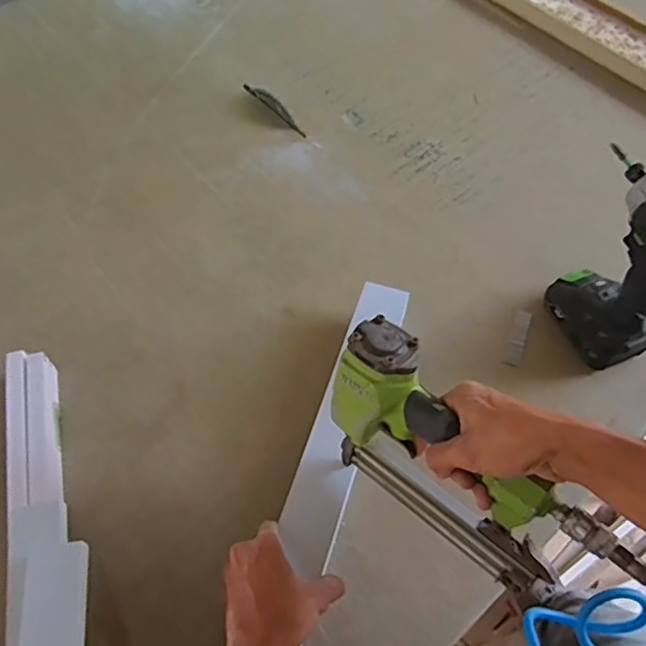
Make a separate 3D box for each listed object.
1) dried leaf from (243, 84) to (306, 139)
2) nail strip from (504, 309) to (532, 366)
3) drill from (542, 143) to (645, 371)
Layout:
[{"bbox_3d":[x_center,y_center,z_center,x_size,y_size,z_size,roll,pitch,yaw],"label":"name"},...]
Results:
[{"bbox_3d":[-0.076,-0.346,0.949,0.019,0.007,0.153,-38,69,-20],"label":"dried leaf"},{"bbox_3d":[0.244,0.019,0.745,0.020,0.004,0.081,21,62,9],"label":"nail strip"},{"bbox_3d":[0.332,-0.059,0.656,0.068,0.236,0.143,-18,63,-11],"label":"drill"}]

